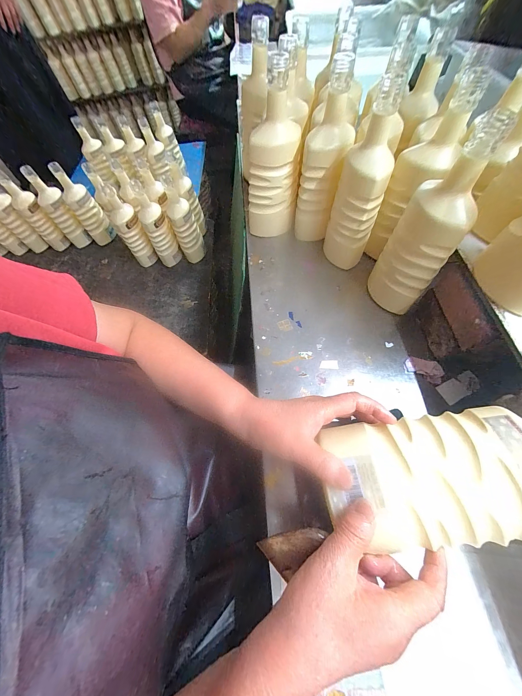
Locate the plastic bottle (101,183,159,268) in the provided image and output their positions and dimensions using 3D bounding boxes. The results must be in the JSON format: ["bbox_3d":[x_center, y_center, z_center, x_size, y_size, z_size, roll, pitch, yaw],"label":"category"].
[{"bbox_3d":[-0.408,-0.366,0.769,0.076,0.231,0.072,-31,65,-9],"label":"plastic bottle"}]

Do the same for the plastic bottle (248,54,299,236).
[{"bbox_3d":[0.024,-0.336,0.457,0.084,0.256,0.086,21,66,14],"label":"plastic bottle"}]

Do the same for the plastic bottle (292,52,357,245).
[{"bbox_3d":[0.110,-0.329,0.444,0.082,0.243,0.092,8,63,8],"label":"plastic bottle"}]

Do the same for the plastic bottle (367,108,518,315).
[{"bbox_3d":[0.231,-0.157,0.351,0.080,0.254,0.072,24,66,15],"label":"plastic bottle"}]

